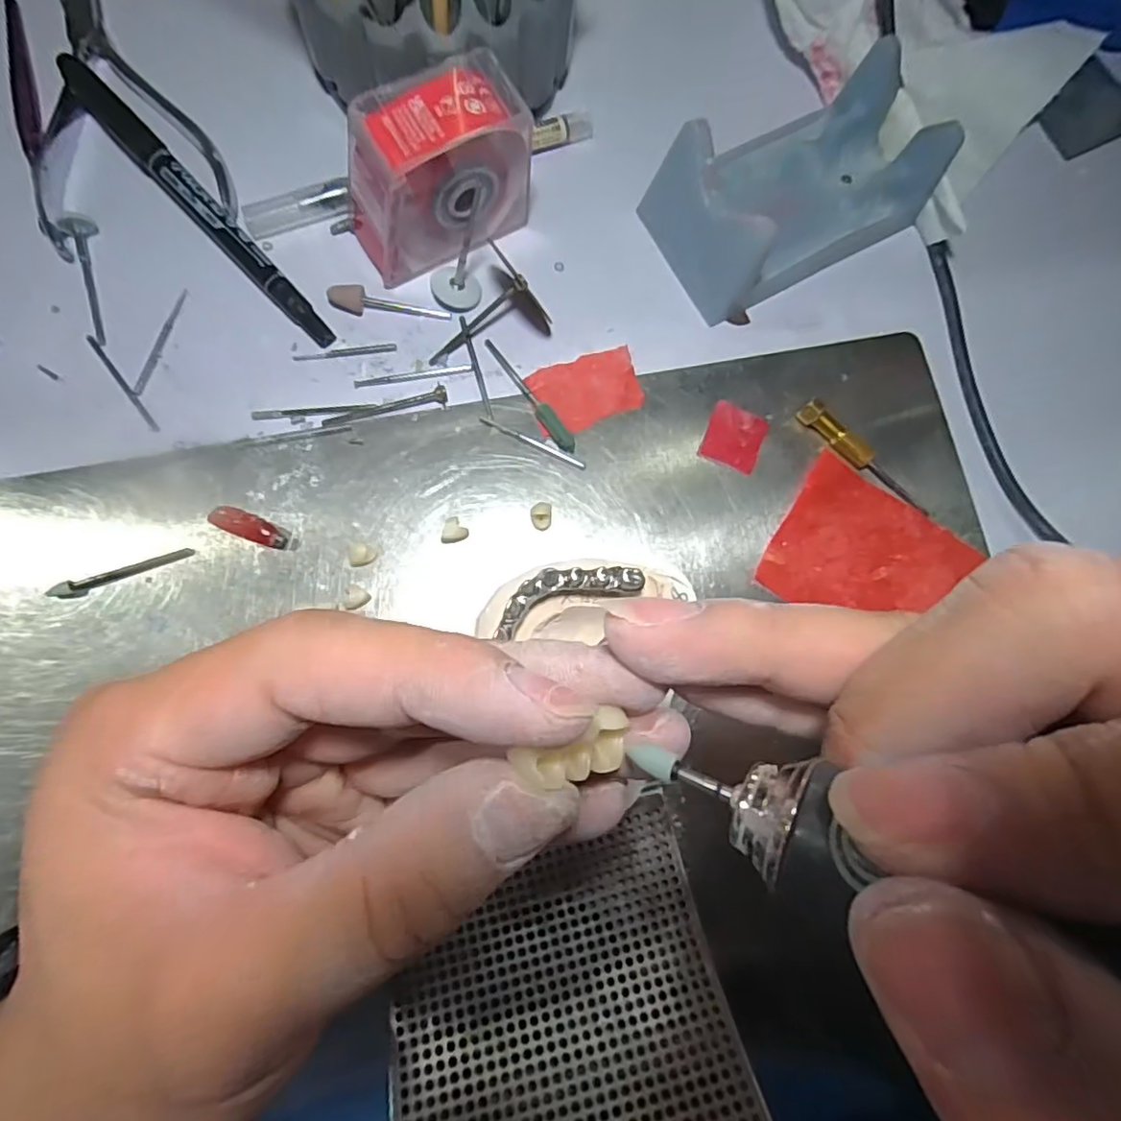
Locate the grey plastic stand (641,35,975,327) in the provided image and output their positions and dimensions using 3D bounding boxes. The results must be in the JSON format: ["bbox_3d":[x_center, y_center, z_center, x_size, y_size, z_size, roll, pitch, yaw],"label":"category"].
[{"bbox_3d":[0.093,-0.148,0.232,0.104,0.041,0.061,-32,85,-9],"label":"grey plastic stand"}]

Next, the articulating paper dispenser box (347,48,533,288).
[{"bbox_3d":[-0.043,-0.137,0.212,0.066,0.052,0.030,-34,85,-10],"label":"articulating paper dispenser box"}]

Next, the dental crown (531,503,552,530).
[{"bbox_3d":[-0.007,-0.016,0.220,0.008,0.008,0.009,10,80,-4],"label":"dental crown"}]

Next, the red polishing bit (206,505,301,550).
[{"bbox_3d":[-0.106,-0.011,0.208,0.029,0.006,0.008,23,79,-1],"label":"red polishing bit"}]

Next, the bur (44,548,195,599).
[{"bbox_3d":[-0.150,0.004,0.204,0.047,0.004,0.005,-20,83,-8],"label":"bur"}]

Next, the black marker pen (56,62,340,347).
[{"bbox_3d":[-0.135,-0.134,0.223,0.011,0.013,0.138,-44,87,-10],"label":"black marker pen"}]

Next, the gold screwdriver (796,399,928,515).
[{"bbox_3d":[0.119,-0.040,0.233,0.063,0.009,0.007,36,79,1],"label":"gold screwdriver"}]

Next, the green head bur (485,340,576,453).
[{"bbox_3d":[-0.012,-0.064,0.226,0.007,0.006,0.054,-35,86,-9],"label":"green head bur"}]

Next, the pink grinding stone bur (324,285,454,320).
[{"bbox_3d":[-0.065,-0.097,0.227,0.044,0.007,0.009,10,80,-4],"label":"pink grinding stone bur"}]

